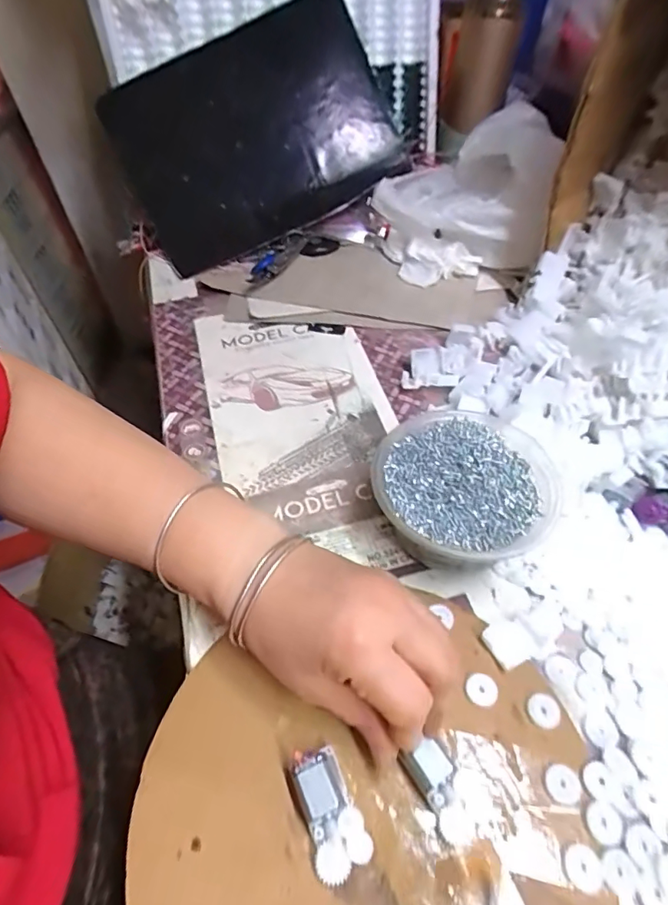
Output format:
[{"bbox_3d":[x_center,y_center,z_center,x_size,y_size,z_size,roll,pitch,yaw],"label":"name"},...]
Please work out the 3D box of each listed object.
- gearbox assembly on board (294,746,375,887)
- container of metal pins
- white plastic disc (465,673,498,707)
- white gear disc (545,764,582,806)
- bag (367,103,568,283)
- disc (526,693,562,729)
[{"bbox_3d":[-0.002,0.172,0.239,0.026,0.013,0.053,-19,68,-12],"label":"gearbox assembly on board"},{"bbox_3d":[0.084,0.028,0.326,0.108,0.052,0.106,-1,52,2],"label":"container of metal pins"},{"bbox_3d":[0.083,0.132,0.277,0.017,0.004,0.017,-1,52,2],"label":"white plastic disc"},{"bbox_3d":[0.115,0.166,0.248,0.017,0.004,0.016,-1,52,2],"label":"white gear disc"},{"bbox_3d":[0.136,-0.272,0.523,0.176,0.107,0.183,12,54,12],"label":"bag"},{"bbox_3d":[0.115,0.140,0.270,0.018,0.004,0.017,-1,52,2],"label":"disc"}]

